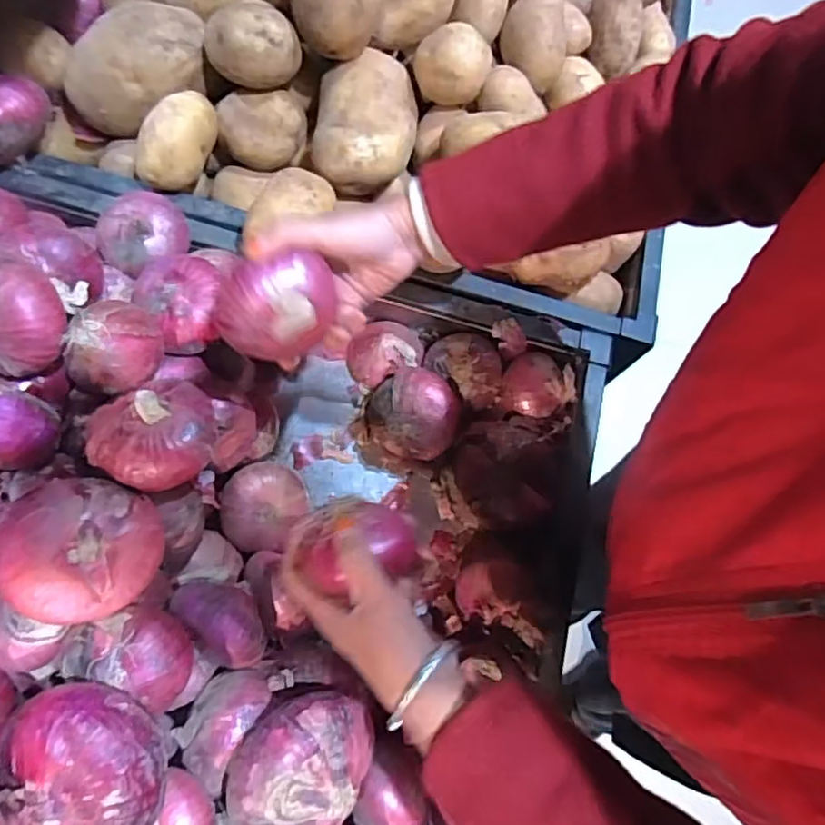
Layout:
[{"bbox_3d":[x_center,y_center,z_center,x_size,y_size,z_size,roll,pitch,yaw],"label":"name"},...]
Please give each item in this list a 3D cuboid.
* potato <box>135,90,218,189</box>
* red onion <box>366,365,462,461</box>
[{"bbox_3d":[-0.206,-0.241,0.552,0.050,0.046,0.089,22,71,5],"label":"potato"},{"bbox_3d":[0.005,0.001,0.554,0.079,0.062,0.071,29,71,8],"label":"red onion"}]

